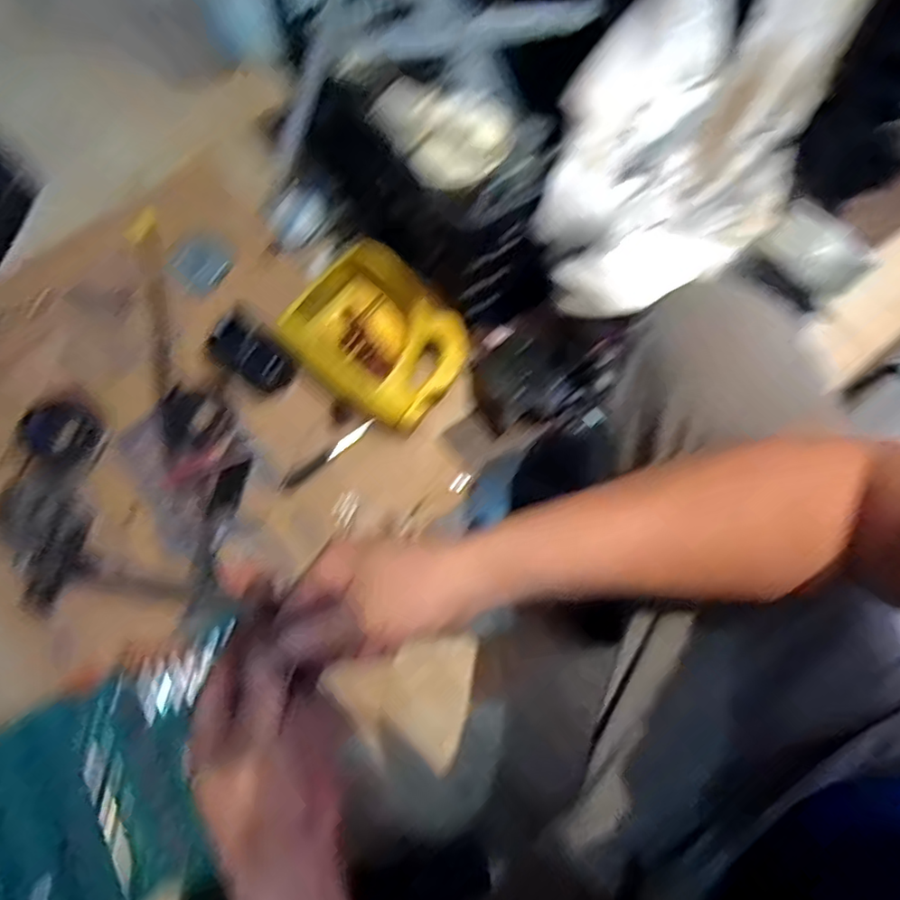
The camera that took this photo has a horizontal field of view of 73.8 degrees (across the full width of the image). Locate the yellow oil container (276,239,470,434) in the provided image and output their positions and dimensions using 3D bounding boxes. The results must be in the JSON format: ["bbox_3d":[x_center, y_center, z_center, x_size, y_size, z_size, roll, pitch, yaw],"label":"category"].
[{"bbox_3d":[-0.095,-0.150,0.810,0.220,0.088,0.179,35,75,10],"label":"yellow oil container"}]

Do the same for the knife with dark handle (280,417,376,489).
[{"bbox_3d":[-0.162,0.006,0.812,0.150,0.007,0.015,-38,77,-12],"label":"knife with dark handle"}]

